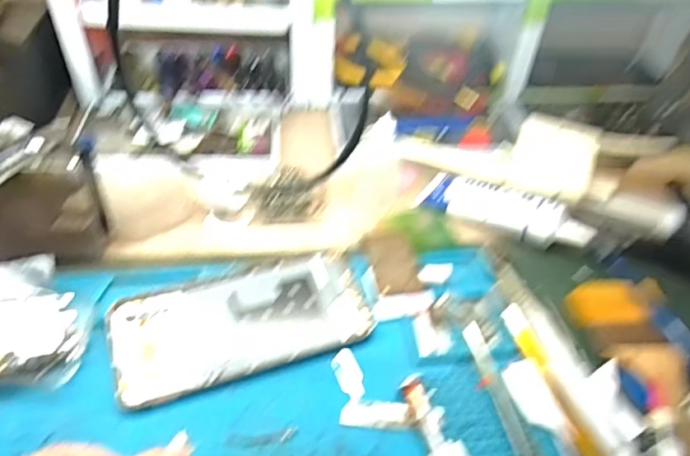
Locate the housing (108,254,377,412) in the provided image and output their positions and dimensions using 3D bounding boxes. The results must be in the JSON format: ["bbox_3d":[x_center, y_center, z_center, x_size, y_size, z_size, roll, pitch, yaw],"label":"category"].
[{"bbox_3d":[-0.066,0.061,0.356,0.160,0.005,0.072,-13,50,-16],"label":"housing"}]

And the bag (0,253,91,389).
[{"bbox_3d":[-0.199,0.057,0.336,0.075,0.020,0.080,0,48,-4],"label":"bag"}]

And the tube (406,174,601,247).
[{"bbox_3d":[0.125,-0.016,0.430,0.132,0.028,0.039,31,53,22],"label":"tube"}]

